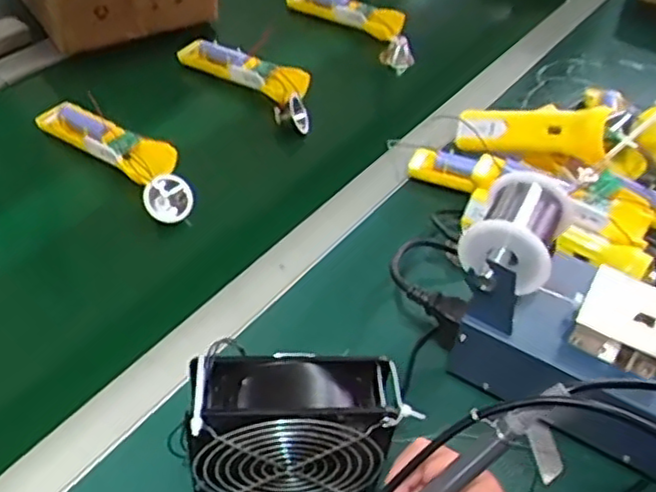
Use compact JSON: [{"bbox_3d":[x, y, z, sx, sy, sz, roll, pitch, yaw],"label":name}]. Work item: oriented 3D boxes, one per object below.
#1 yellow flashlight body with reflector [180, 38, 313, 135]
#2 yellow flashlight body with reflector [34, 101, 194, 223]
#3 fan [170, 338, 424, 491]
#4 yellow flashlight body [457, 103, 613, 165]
[{"bbox_3d":[-0.088,-0.210,0.816,0.208,0.038,0.072,37,53,26],"label":"yellow flashlight body with reflector"},{"bbox_3d":[-0.213,-0.098,0.700,0.216,0.031,0.063,36,53,25],"label":"yellow flashlight body with reflector"},{"bbox_3d":[-0.025,0.123,0.433,0.130,0.124,0.059,0,46,-6],"label":"fan"},{"bbox_3d":[0.207,-0.120,0.690,0.160,0.050,0.041,8,41,36],"label":"yellow flashlight body"}]

